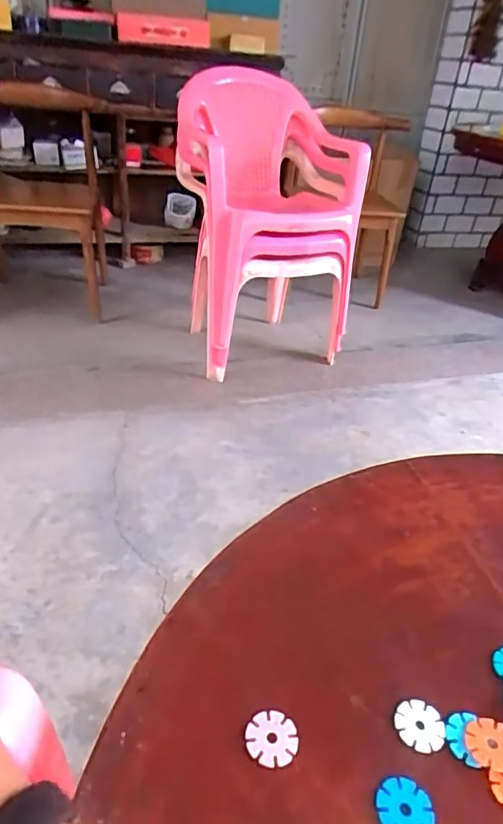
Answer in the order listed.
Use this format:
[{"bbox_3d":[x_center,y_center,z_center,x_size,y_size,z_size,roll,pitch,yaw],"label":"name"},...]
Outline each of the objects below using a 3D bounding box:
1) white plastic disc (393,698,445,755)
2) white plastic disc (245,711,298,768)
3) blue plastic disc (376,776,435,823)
[{"bbox_3d":[0.111,0.207,0.351,0.032,0.005,0.030,4,33,-3],"label":"white plastic disc"},{"bbox_3d":[0.013,0.203,0.332,0.031,0.004,0.029,4,33,-3],"label":"white plastic disc"},{"bbox_3d":[0.089,0.229,0.306,0.032,0.004,0.031,4,33,-3],"label":"blue plastic disc"}]

